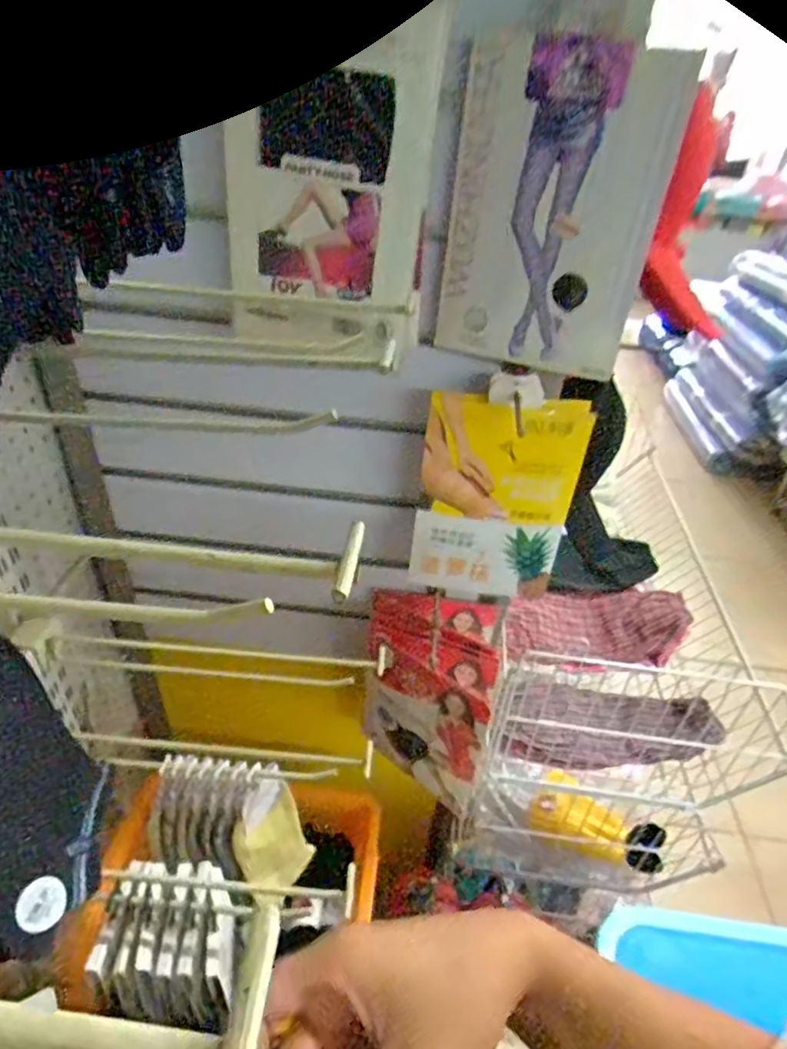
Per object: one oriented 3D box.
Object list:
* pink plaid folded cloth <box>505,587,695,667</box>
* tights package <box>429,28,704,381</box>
[{"bbox_3d":[0.368,0.170,1.132,0.313,0.109,0.150,2,37,-5],"label":"pink plaid folded cloth"},{"bbox_3d":[0.129,-0.257,0.507,0.170,0.237,0.020,16,38,14],"label":"tights package"}]

